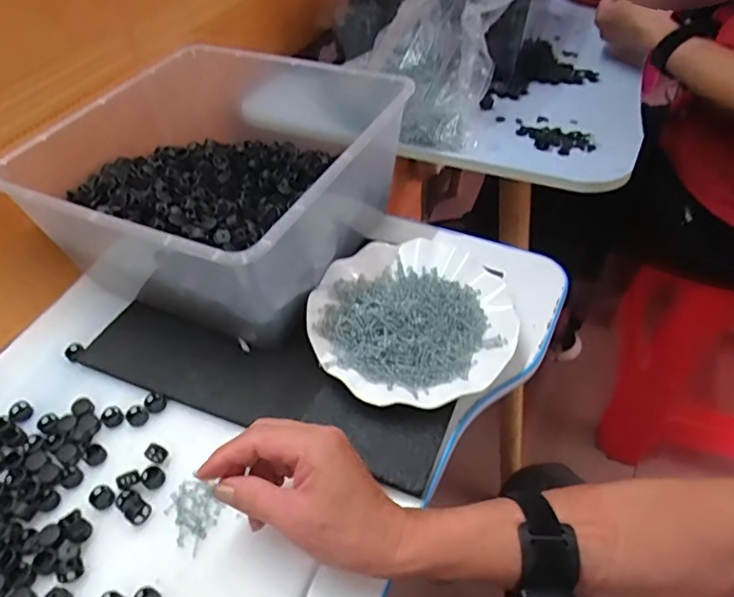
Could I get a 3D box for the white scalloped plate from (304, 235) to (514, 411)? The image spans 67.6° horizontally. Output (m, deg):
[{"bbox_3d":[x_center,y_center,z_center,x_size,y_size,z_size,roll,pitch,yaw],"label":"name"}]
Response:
[{"bbox_3d":[0.042,0.015,0.496,0.180,0.023,0.179,-3,47,3],"label":"white scalloped plate"}]

